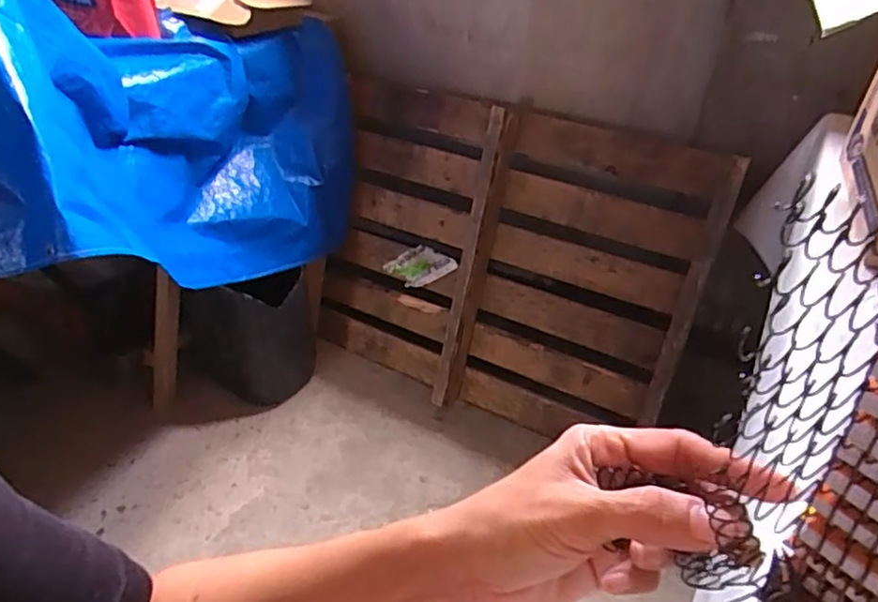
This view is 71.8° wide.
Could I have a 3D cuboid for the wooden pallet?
[{"bbox_3d":[0.129,-0.058,1.472,0.926,0.783,0.116,20,19,25],"label":"wooden pallet"}]

